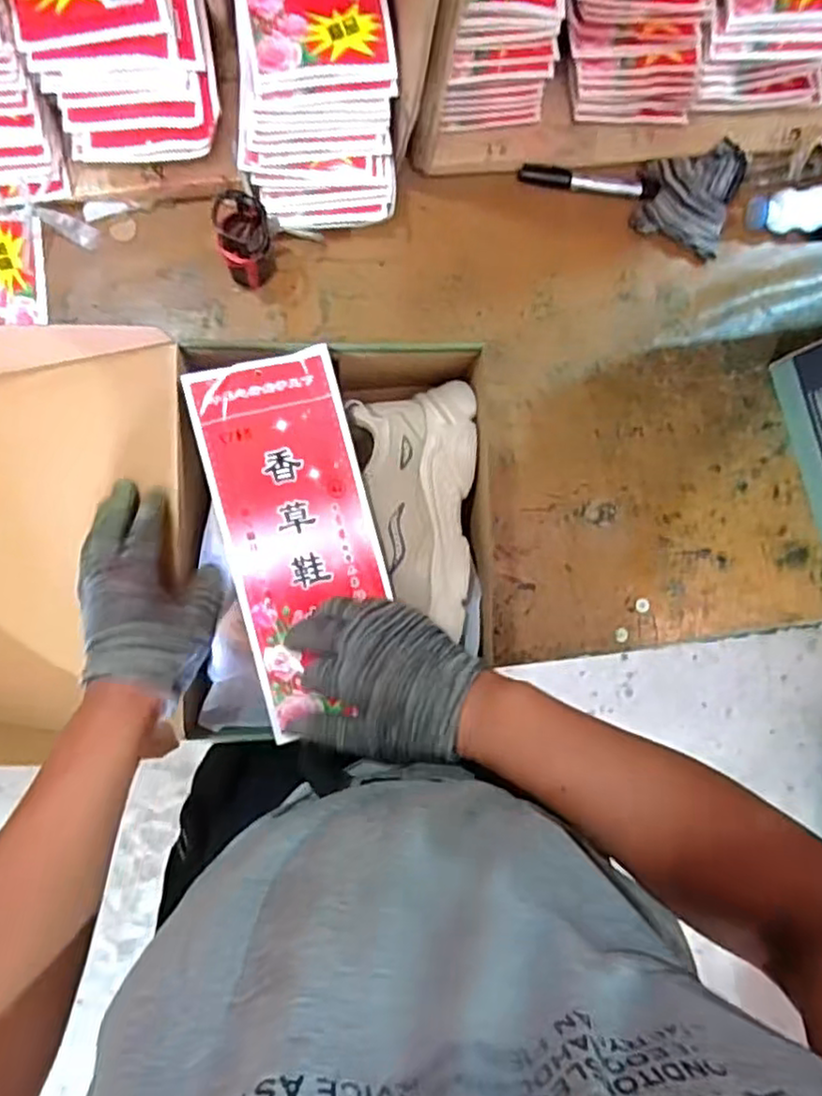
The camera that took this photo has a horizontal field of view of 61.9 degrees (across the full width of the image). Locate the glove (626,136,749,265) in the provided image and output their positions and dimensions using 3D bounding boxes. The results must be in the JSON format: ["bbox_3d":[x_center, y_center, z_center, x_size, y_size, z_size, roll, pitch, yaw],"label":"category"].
[{"bbox_3d":[0.286,-0.367,0.703,0.097,0.029,0.110,19,87,-5],"label":"glove"}]

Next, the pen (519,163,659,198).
[{"bbox_3d":[0.181,-0.376,0.700,0.140,0.016,0.020,8,89,-6],"label":"pen"}]

